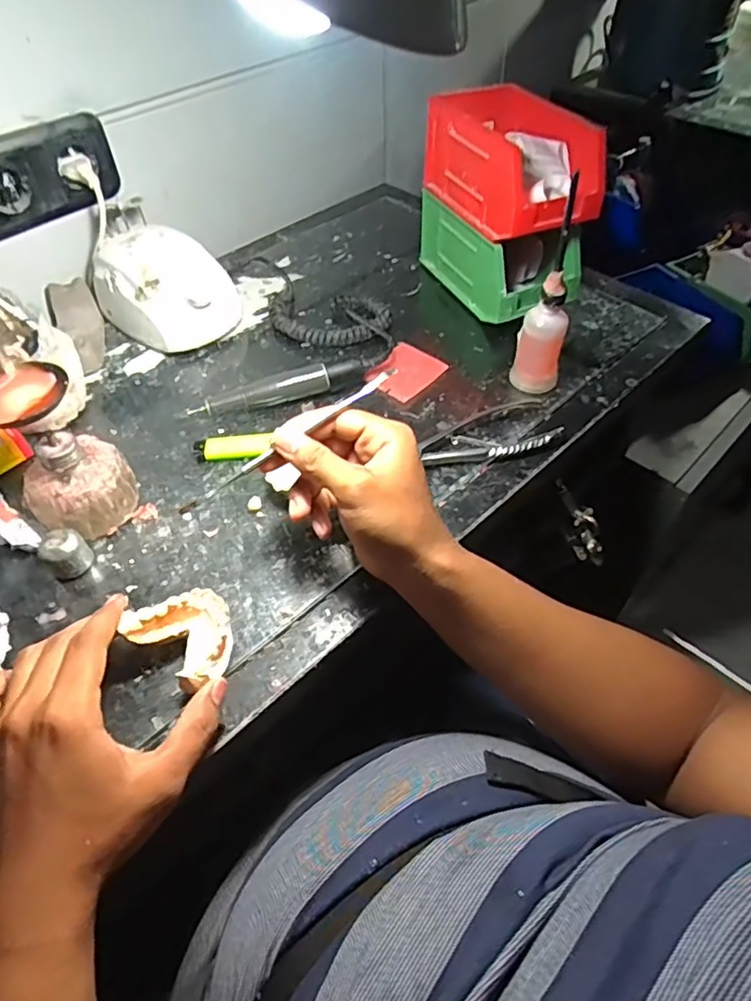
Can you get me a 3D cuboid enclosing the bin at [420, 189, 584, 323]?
[{"bbox_3d":[0.131,-0.268,0.651,0.097,0.083,0.173,-23,54,-17],"label":"bin"}]

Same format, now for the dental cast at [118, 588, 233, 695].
[{"bbox_3d":[-0.117,0.086,0.384,0.069,0.027,0.055,31,58,24],"label":"dental cast"}]

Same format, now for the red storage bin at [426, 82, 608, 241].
[{"bbox_3d":[0.126,-0.335,0.591,0.094,0.081,0.202,-22,53,-16],"label":"red storage bin"}]

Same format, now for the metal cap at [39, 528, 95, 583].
[{"bbox_3d":[-0.227,0.040,0.443,0.027,0.029,0.031,35,59,26],"label":"metal cap"}]

